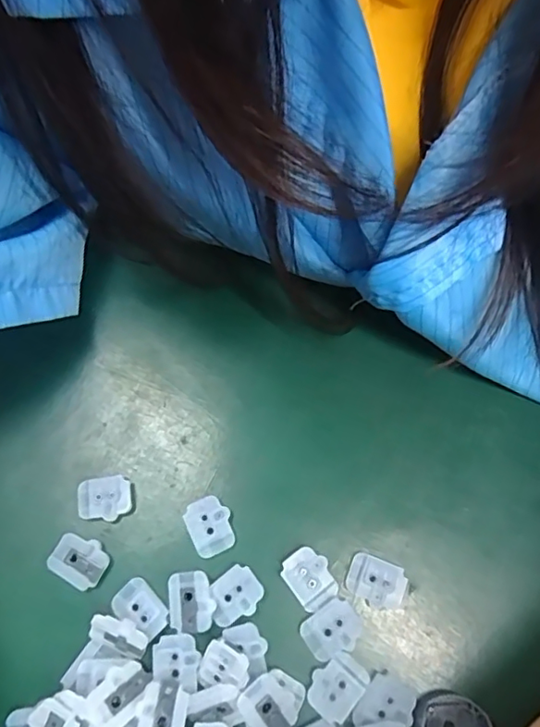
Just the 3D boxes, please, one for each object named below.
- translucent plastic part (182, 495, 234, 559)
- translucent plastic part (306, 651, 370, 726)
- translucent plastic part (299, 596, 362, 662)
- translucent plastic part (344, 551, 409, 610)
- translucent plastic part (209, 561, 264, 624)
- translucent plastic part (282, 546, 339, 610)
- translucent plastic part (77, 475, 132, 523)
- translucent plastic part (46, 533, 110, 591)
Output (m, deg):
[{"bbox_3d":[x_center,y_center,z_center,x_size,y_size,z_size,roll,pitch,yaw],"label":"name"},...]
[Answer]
[{"bbox_3d":[-0.024,0.065,0.222,0.017,0.008,0.021,-23,72,-7],"label":"translucent plastic part"},{"bbox_3d":[0.024,0.116,0.201,0.016,0.004,0.021,37,75,13],"label":"translucent plastic part"},{"bbox_3d":[0.022,0.098,0.206,0.021,0.006,0.016,-33,73,-10],"label":"translucent plastic part"},{"bbox_3d":[0.040,0.082,0.210,0.021,0.004,0.017,23,73,9],"label":"translucent plastic part"},{"bbox_3d":[-0.014,0.088,0.210,0.021,0.004,0.017,-38,74,-11],"label":"translucent plastic part"},{"bbox_3d":[0.015,0.081,0.211,0.017,0.004,0.020,-36,74,-11],"label":"translucent plastic part"},{"bbox_3d":[-0.067,0.055,0.226,0.022,0.007,0.017,-6,71,-1],"label":"translucent plastic part"},{"bbox_3d":[-0.074,0.076,0.216,0.022,0.004,0.017,26,73,10],"label":"translucent plastic part"}]

